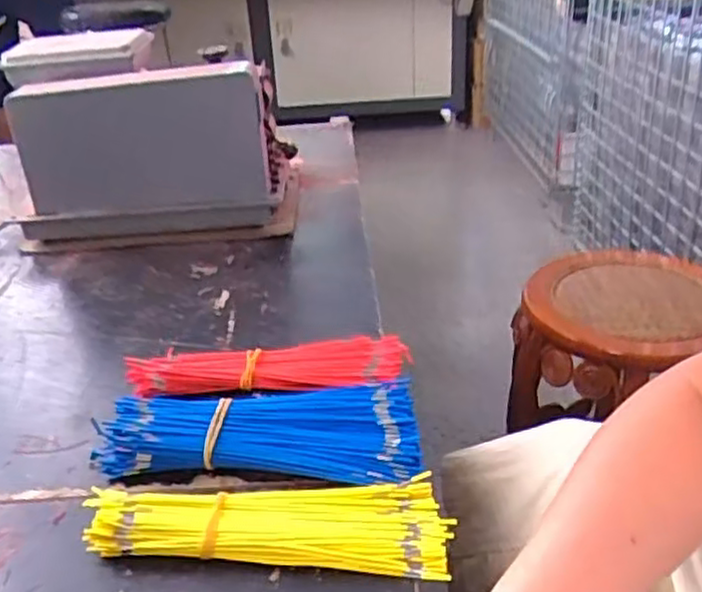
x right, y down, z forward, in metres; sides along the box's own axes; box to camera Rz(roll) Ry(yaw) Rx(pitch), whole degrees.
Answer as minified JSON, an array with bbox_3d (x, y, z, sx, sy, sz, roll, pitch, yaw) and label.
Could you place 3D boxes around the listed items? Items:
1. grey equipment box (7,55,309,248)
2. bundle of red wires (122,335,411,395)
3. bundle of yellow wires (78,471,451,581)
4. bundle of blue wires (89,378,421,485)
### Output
[{"bbox_3d":[-0.245,-0.185,0.942,0.329,0.218,0.128,-3,29,-1],"label":"grey equipment box"},{"bbox_3d":[-0.074,0.065,0.664,0.247,0.024,0.055,-3,29,-2],"label":"bundle of red wires"},{"bbox_3d":[-0.056,0.154,0.507,0.243,0.024,0.070,2,29,7],"label":"bundle of yellow wires"},{"bbox_3d":[-0.071,0.104,0.581,0.245,0.037,0.093,2,29,7],"label":"bundle of blue wires"}]

